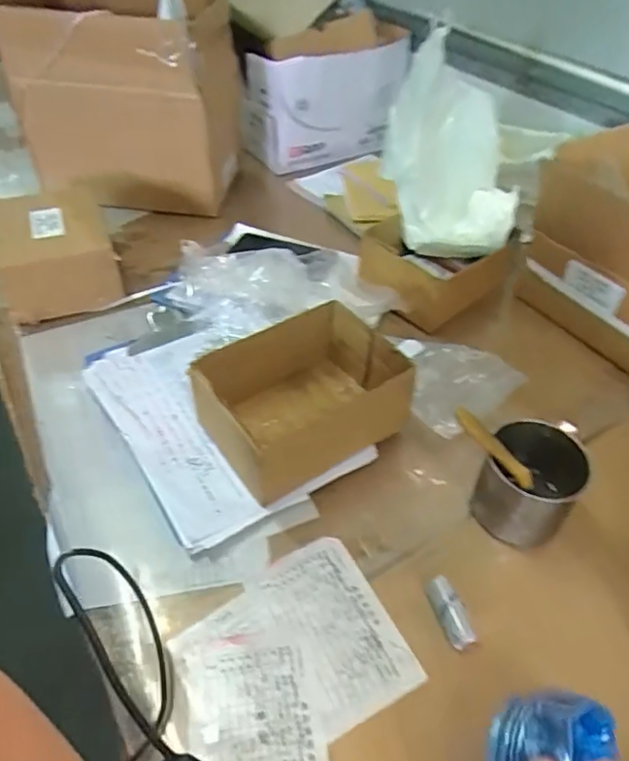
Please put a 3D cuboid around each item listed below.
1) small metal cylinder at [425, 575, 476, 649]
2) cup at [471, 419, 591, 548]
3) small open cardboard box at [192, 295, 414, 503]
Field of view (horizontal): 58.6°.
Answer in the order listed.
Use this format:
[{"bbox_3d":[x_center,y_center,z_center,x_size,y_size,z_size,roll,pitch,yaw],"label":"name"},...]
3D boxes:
[{"bbox_3d":[0.115,0.199,0.478,0.022,0.025,0.057,-17,48,-17],"label":"small metal cylinder"},{"bbox_3d":[0.206,0.096,0.536,0.091,0.087,0.100,0,45,0],"label":"cup"},{"bbox_3d":[-0.011,0.014,0.605,0.200,0.088,0.149,-25,50,-23],"label":"small open cardboard box"}]

